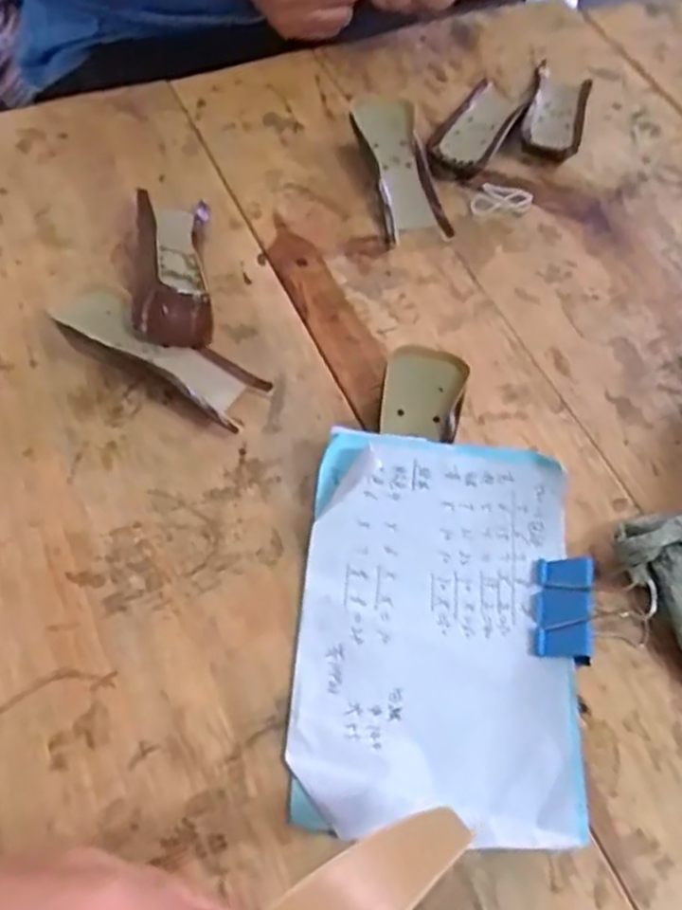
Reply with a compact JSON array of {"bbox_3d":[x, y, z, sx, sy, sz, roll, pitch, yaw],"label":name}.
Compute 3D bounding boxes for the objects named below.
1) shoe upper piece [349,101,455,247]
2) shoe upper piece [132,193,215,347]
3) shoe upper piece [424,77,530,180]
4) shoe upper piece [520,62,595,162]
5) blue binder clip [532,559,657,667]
[{"bbox_3d":[0.041,-0.205,0.507,0.046,0.020,0.124,-9,61,-9],"label":"shoe upper piece"},{"bbox_3d":[-0.102,-0.118,0.438,0.043,0.036,0.124,-4,60,-7],"label":"shoe upper piece"},{"bbox_3d":[0.104,-0.248,0.541,0.044,0.014,0.121,26,61,10],"label":"shoe upper piece"},{"bbox_3d":[0.169,-0.271,0.558,0.044,0.017,0.118,17,60,5],"label":"shoe upper piece"},{"bbox_3d":[0.131,0.078,0.359,0.066,0.019,0.050,4,60,-2],"label":"blue binder clip"}]

